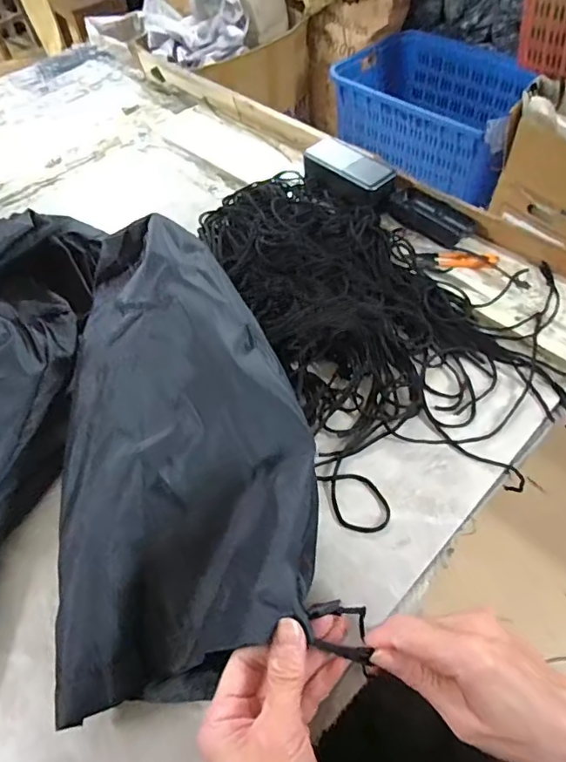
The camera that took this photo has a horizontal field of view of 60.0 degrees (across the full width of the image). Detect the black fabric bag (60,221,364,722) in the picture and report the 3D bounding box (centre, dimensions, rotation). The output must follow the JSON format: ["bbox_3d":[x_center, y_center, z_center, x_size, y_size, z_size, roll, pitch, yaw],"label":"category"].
[{"bbox_3d":[-0.092,0.023,0.415,0.201,0.089,0.400,-11,58,-5],"label":"black fabric bag"}]

